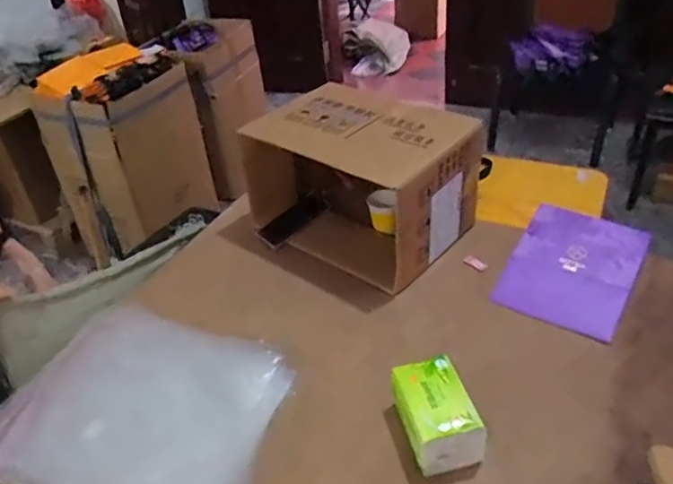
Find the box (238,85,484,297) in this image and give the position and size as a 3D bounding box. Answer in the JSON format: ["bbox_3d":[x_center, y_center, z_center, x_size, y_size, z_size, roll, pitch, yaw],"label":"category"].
[{"bbox_3d":[0.037,-0.125,1.153,0.428,0.252,0.256,20,43,31],"label":"box"}]

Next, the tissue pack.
[{"bbox_3d":[0.139,0.245,0.807,0.091,0.087,0.135,-13,36,-10],"label":"tissue pack"}]

